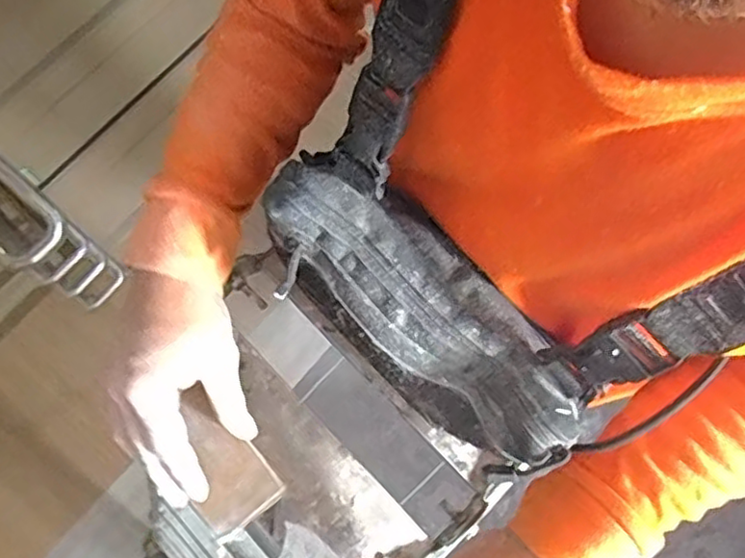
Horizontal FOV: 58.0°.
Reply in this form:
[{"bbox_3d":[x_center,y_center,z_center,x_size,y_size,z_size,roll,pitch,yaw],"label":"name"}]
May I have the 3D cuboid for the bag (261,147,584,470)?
[{"bbox_3d":[0.027,0.018,0.403,0.078,0.085,0.214,-44,90,-13],"label":"bag"}]

